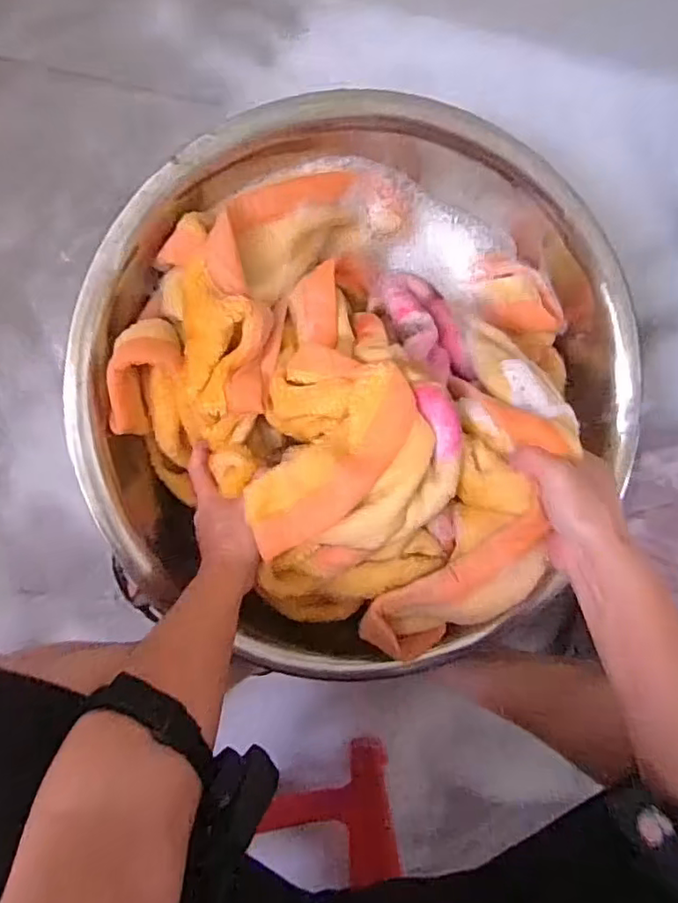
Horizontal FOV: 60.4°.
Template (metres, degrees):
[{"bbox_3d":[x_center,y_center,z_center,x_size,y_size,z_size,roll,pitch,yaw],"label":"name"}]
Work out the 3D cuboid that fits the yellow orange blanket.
[{"bbox_3d":[0.006,-0.063,0.551,0.394,0.205,0.413,-1,96,-8],"label":"yellow orange blanket"}]

